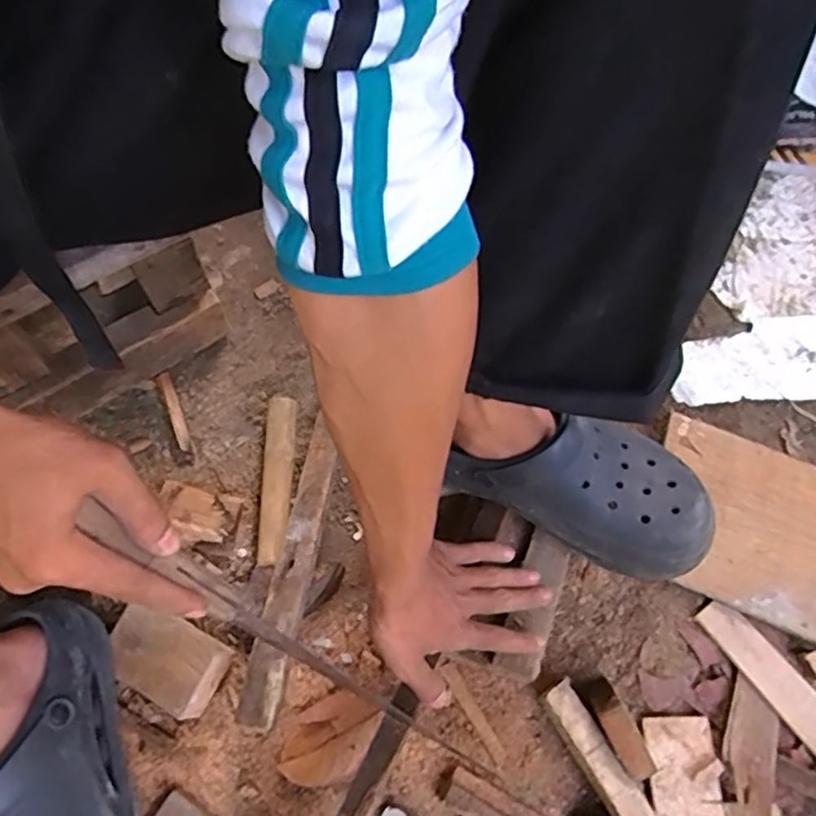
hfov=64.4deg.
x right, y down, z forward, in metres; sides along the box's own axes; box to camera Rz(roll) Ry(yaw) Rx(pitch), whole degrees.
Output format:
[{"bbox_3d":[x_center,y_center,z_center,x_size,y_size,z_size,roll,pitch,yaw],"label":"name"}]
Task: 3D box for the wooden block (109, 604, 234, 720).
[{"bbox_3d":[-0.211,0.217,0.564,0.102,0.037,0.065,26,68,12],"label":"wooden block"}]

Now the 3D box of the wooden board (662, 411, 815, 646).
[{"bbox_3d":[0.367,0.127,0.618,0.261,0.016,0.172,22,67,10],"label":"wooden board"}]

